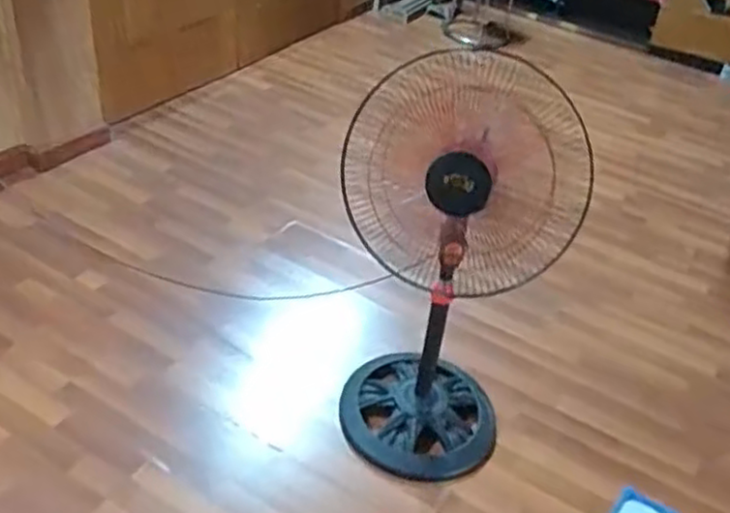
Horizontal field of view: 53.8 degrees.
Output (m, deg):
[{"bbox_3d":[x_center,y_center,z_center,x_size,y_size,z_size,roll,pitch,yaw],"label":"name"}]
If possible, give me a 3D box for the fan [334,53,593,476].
[{"bbox_3d":[0.163,0.063,1.529,0.375,0.898,0.341,-1,40,-8],"label":"fan"}]

